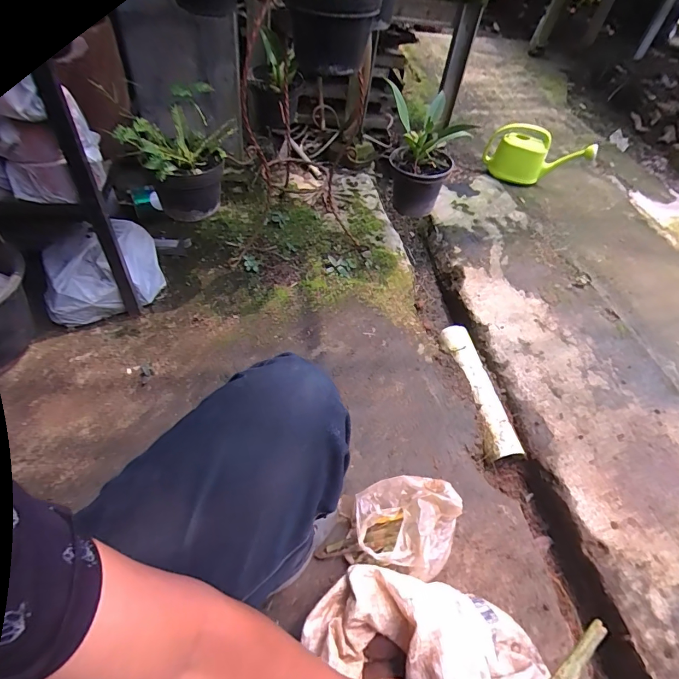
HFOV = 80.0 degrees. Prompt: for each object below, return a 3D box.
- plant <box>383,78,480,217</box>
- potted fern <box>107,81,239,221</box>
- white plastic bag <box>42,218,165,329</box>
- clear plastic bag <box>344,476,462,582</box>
[{"bbox_3d":[0.207,-0.484,1.070,0.172,0.265,0.216,4,50,-5],"label":"plant"},{"bbox_3d":[-0.328,-0.378,0.837,0.220,0.229,0.154,-20,56,-23],"label":"potted fern"},{"bbox_3d":[-0.566,-0.162,0.961,0.257,0.187,0.130,-22,55,-23],"label":"white plastic bag"},{"bbox_3d":[0.122,0.330,0.734,0.186,0.096,0.173,10,49,2],"label":"clear plastic bag"}]

